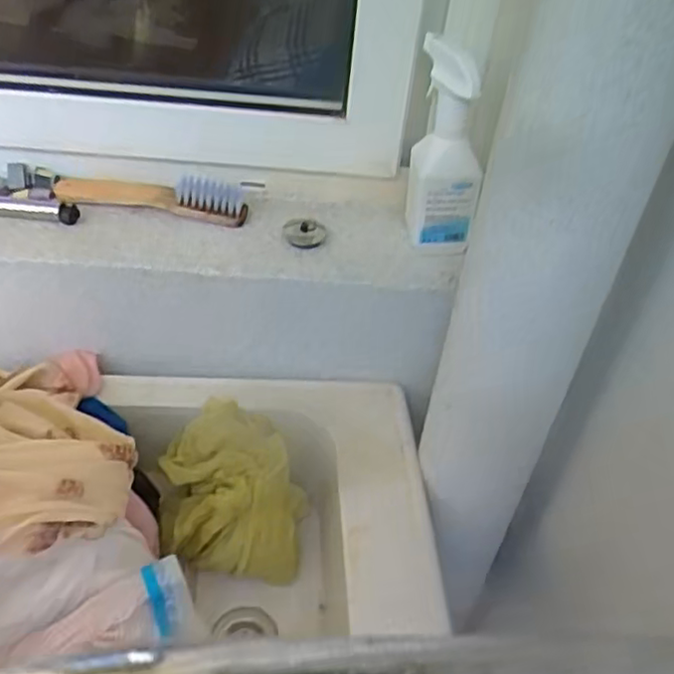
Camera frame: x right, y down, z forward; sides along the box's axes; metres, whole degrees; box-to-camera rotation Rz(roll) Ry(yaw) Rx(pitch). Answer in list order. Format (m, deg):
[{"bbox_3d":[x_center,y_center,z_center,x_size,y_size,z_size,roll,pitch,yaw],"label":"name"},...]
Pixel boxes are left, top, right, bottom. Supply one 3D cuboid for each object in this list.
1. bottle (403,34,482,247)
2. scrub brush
[{"bbox_3d":[0.105,-0.169,0.627,0.070,0.196,0.061,10,40,5],"label":"bottle"},{"bbox_3d":[-0.200,-0.152,0.694,0.206,0.044,0.030,10,40,5],"label":"scrub brush"}]

